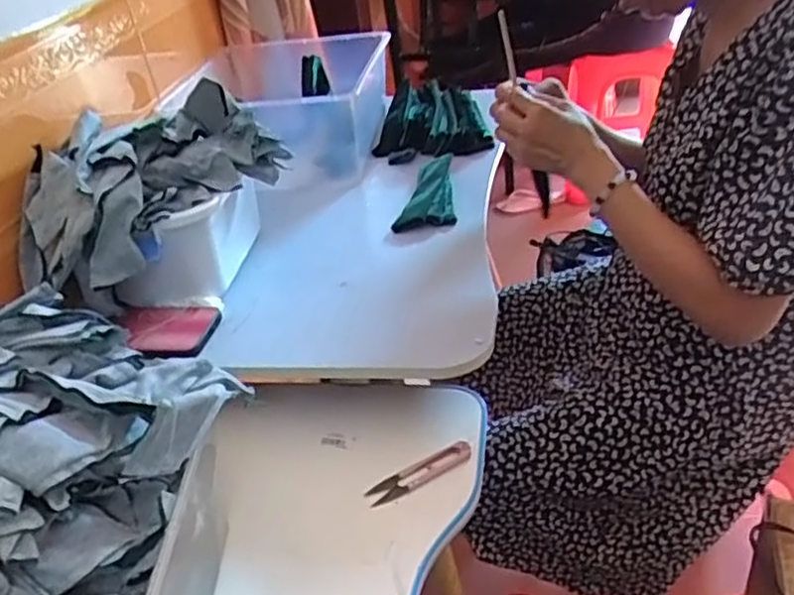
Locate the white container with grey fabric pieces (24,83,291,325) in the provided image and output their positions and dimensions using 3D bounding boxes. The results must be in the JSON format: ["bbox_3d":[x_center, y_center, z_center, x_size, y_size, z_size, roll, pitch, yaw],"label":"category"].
[{"bbox_3d":[-0.265,-0.097,0.777,0.183,0.172,0.289,16,40,28],"label":"white container with grey fabric pieces"}]

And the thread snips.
[{"bbox_3d":[0.022,0.155,0.627,0.099,0.010,0.023,-19,37,-20],"label":"thread snips"}]

